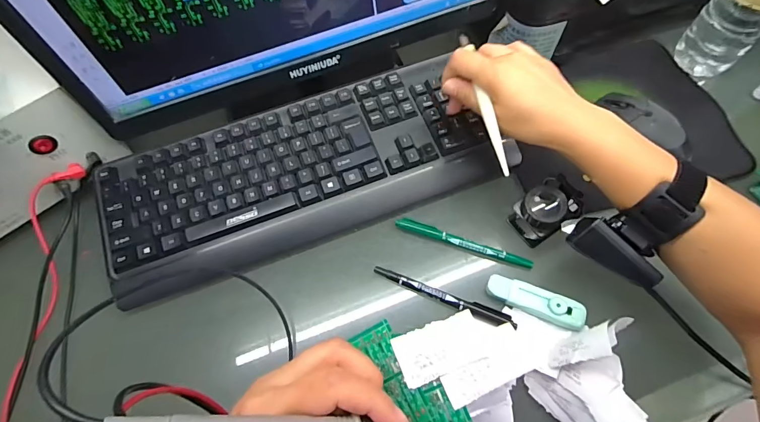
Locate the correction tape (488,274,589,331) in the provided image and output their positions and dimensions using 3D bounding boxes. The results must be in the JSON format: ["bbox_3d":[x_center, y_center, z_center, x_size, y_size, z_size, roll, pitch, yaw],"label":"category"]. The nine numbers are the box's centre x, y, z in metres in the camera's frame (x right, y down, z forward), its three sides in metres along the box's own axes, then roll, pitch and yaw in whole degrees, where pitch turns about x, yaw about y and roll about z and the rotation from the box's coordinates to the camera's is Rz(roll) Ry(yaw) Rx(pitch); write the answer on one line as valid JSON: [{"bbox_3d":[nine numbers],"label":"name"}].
[{"bbox_3d":[0.142,0.084,0.356,0.085,0.015,0.025,20,67,12],"label":"correction tape"}]

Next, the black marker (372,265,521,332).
[{"bbox_3d":[0.059,0.079,0.365,0.137,0.008,0.016,22,68,13],"label":"black marker"}]

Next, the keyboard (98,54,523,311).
[{"bbox_3d":[-0.084,-0.045,0.415,0.405,0.032,0.155,-20,65,-7],"label":"keyboard"}]

